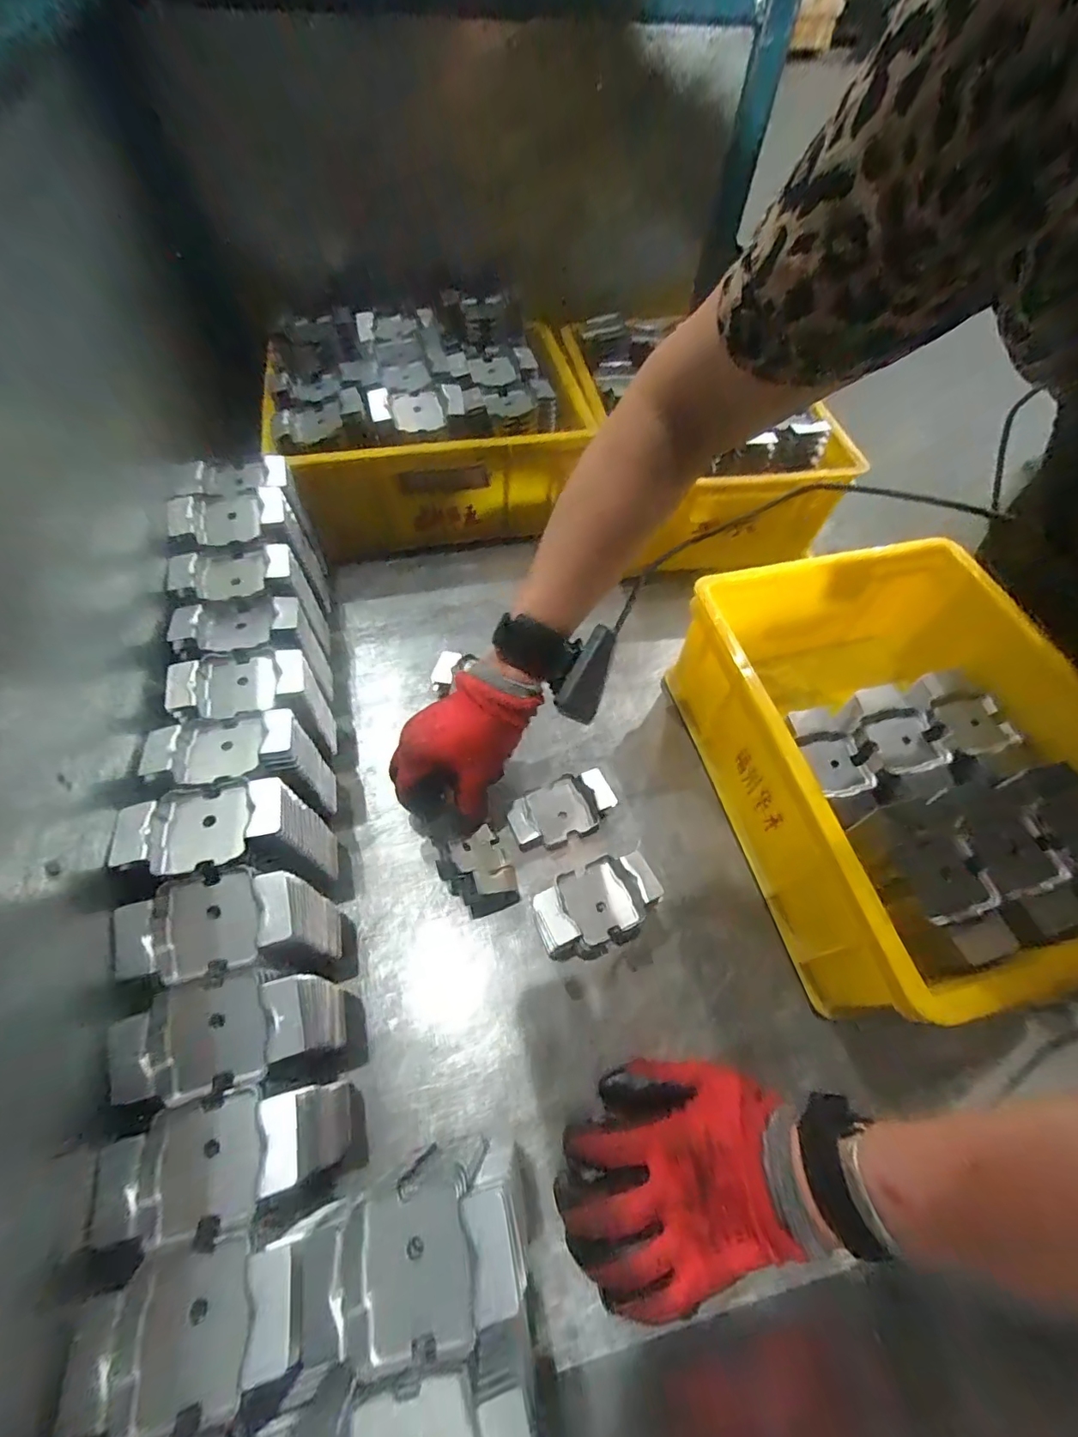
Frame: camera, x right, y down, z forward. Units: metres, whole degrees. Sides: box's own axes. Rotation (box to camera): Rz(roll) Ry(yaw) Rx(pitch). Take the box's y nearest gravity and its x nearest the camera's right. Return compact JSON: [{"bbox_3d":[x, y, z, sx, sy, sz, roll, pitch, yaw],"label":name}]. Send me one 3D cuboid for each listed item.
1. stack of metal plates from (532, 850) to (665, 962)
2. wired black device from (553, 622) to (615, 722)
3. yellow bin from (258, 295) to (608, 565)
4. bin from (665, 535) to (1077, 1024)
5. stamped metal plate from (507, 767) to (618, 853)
[{"bbox_3d":[0.041,0.142,0.405,0.094,0.061,0.062,-20,62,-14],"label":"stack of metal plates"},{"bbox_3d":[0.037,-0.034,0.395,0.028,0.018,0.071,21,86,10],"label":"wired black device"},{"bbox_3d":[-0.125,-0.332,0.620,0.305,0.162,0.227,-15,61,-11],"label":"yellow bin"},{"bbox_3d":[0.296,0.030,0.441,0.273,0.133,0.340,-11,60,-9],"label":"bin"},{"bbox_3d":[0.019,0.078,0.458,0.089,0.023,0.053,-17,61,-12],"label":"stamped metal plate"}]

